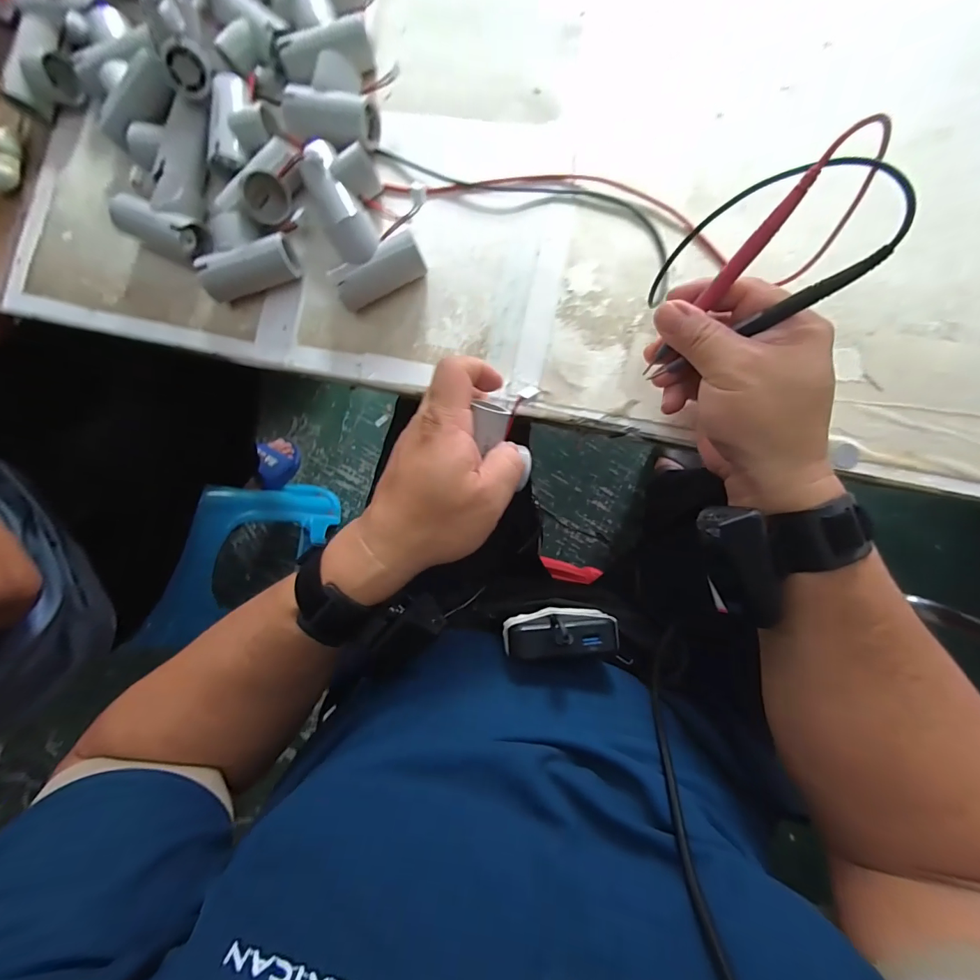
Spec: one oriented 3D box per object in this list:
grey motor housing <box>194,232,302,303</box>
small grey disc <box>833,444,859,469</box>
[{"bbox_3d":[-0.198,-0.183,0.351,0.073,0.038,0.032,-15,83,5],"label":"grey motor housing"},{"bbox_3d":[0.255,-0.024,0.305,0.015,0.007,0.017,-15,83,5],"label":"small grey disc"}]

